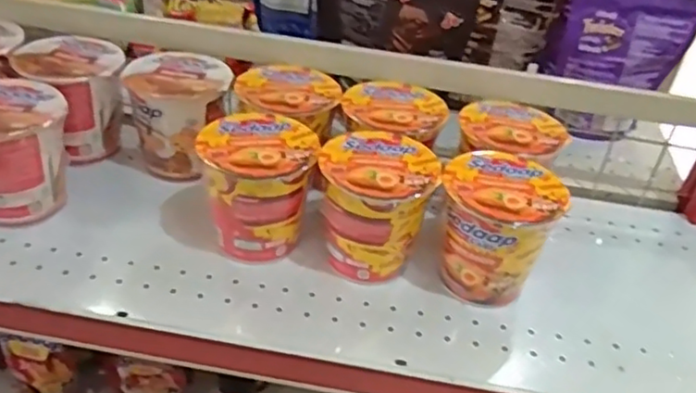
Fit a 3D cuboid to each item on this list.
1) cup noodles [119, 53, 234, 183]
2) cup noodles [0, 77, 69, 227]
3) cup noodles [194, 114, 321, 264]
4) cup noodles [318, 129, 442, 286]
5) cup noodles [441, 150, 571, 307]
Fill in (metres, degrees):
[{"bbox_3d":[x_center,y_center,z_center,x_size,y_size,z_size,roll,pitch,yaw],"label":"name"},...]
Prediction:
[{"bbox_3d":[-0.187,-0.090,0.722,0.112,0.115,0.118,-6,40,-16],"label":"cup noodles"},{"bbox_3d":[-0.326,-0.042,0.629,0.105,0.112,0.101,-24,47,-32],"label":"cup noodles"},{"bbox_3d":[-0.087,-0.007,0.624,0.106,0.110,0.102,-10,41,-20],"label":"cup noodles"},{"bbox_3d":[0.024,0.010,0.619,0.100,0.110,0.107,3,38,-4],"label":"cup noodles"},{"bbox_3d":[0.136,0.032,0.608,0.101,0.111,0.103,20,40,16],"label":"cup noodles"}]

